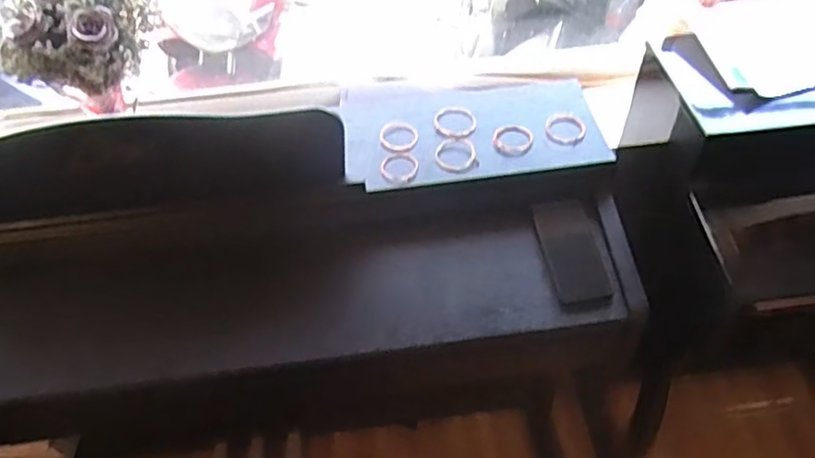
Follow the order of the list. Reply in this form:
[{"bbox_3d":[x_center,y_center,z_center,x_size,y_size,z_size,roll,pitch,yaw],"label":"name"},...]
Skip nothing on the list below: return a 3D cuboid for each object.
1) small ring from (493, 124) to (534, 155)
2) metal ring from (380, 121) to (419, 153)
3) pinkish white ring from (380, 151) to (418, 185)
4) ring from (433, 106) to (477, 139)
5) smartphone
[{"bbox_3d":[0.160,-0.136,0.948,0.059,0.007,0.057,-2,50,2],"label":"small ring"},{"bbox_3d":[-0.013,-0.144,0.967,0.058,0.004,0.072,6,50,8],"label":"metal ring"},{"bbox_3d":[-0.011,-0.089,0.916,0.054,0.006,0.059,-1,50,3],"label":"pinkish white ring"},{"bbox_3d":[0.074,-0.168,0.981,0.067,0.006,0.079,6,50,8],"label":"ring"},{"bbox_3d":[0.235,0.030,0.884,0.081,0.013,0.158,-9,62,-5],"label":"smartphone"}]

